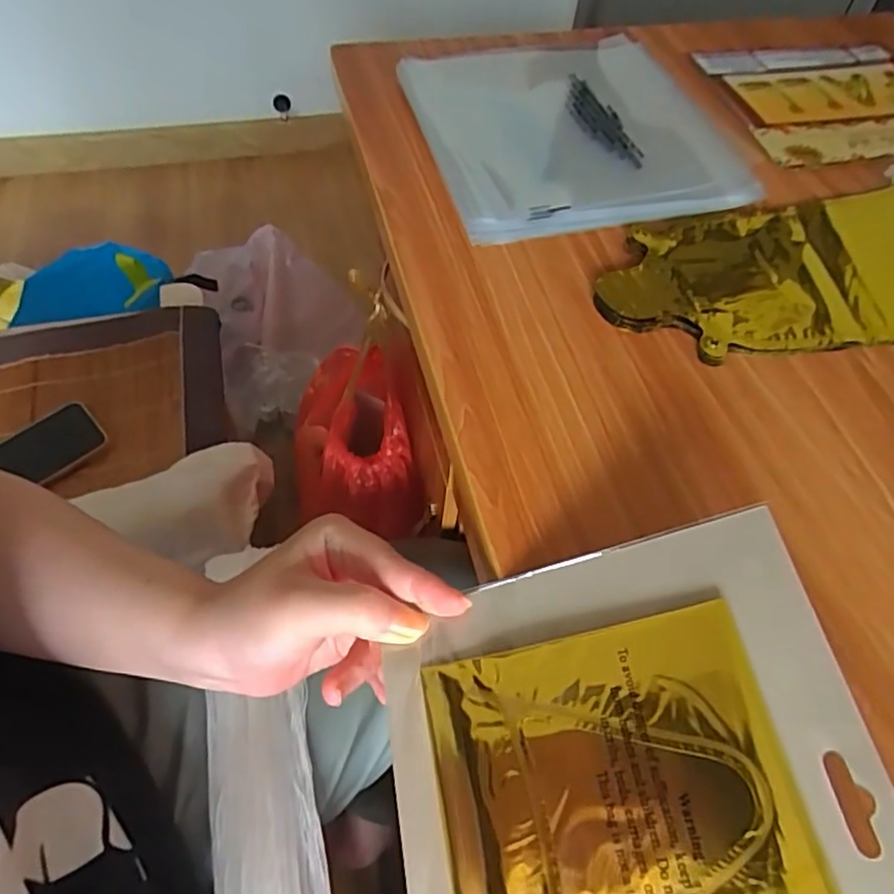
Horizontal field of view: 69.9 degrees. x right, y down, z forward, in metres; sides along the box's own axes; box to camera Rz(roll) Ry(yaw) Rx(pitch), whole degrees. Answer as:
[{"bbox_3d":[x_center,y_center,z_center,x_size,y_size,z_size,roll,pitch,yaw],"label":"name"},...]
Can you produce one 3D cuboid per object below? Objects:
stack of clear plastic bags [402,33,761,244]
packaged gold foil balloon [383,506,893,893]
[{"bbox_3d":[0.090,-0.233,0.454,0.208,0.025,0.207,-11,57,-10],"label":"stack of clear plastic bags"},{"bbox_3d":[0.059,0.132,0.211,0.162,0.011,0.191,-20,60,16],"label":"packaged gold foil balloon"}]

